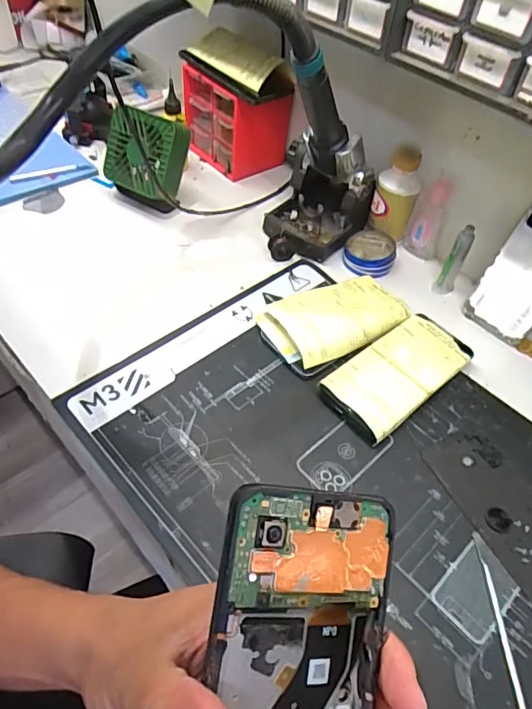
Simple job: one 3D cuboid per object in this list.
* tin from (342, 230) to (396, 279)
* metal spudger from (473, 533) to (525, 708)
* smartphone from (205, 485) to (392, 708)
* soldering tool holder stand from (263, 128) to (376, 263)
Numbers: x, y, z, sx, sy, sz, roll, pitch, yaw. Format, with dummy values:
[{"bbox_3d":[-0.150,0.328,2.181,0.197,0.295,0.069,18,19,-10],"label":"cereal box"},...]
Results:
[{"bbox_3d":[0.130,-0.126,0.620,0.060,0.028,0.067,17,50,8],"label":"tin"},{"bbox_3d":[0.171,0.212,0.351,0.008,0.004,0.164,4,50,-3],"label":"metal spudger"},{"bbox_3d":[0.010,0.129,0.187,0.071,0.005,0.153,12,83,-21],"label":"smartphone"},{"bbox_3d":[0.067,-0.193,0.609,0.126,0.125,0.121,13,50,5],"label":"soldering tool holder stand"}]

